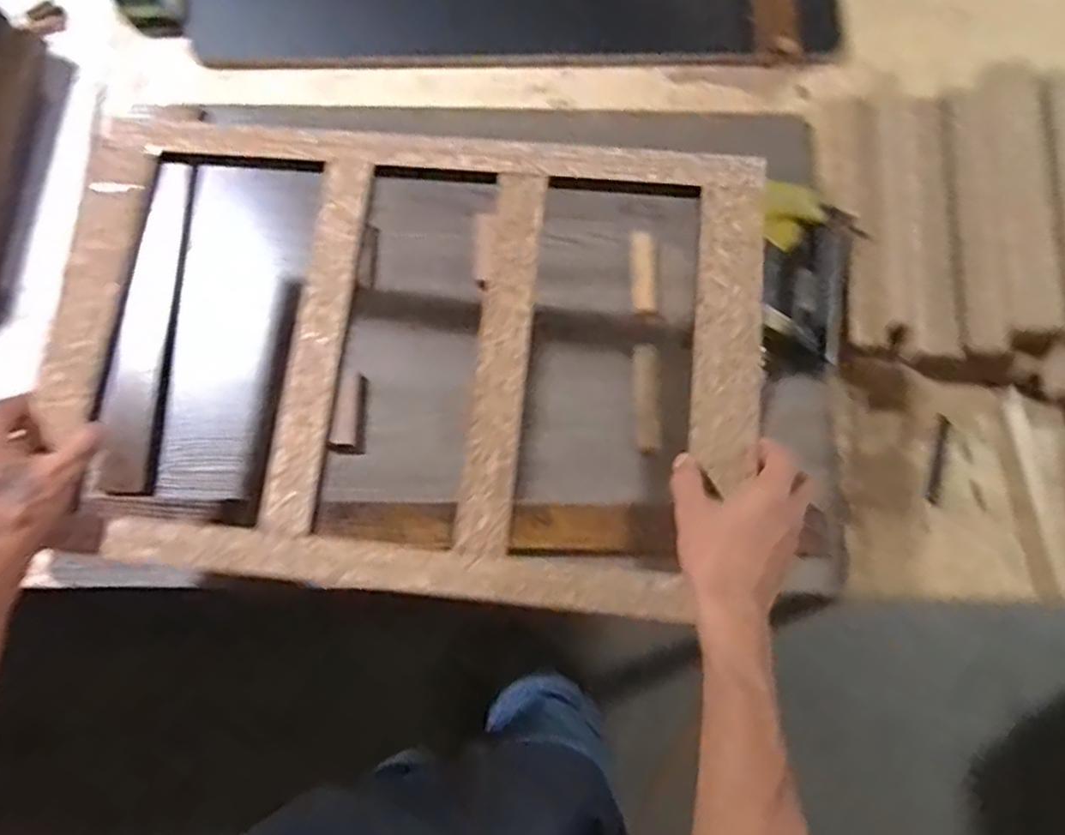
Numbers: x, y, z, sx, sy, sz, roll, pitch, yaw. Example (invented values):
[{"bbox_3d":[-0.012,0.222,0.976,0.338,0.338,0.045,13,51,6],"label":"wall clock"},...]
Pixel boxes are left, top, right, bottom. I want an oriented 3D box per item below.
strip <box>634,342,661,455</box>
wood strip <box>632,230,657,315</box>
[{"bbox_3d":[0.123,-0.021,0.724,0.024,0.008,0.118,0,76,0],"label":"strip"},{"bbox_3d":[0.122,-0.159,0.753,0.024,0.012,0.097,0,76,0],"label":"wood strip"}]

